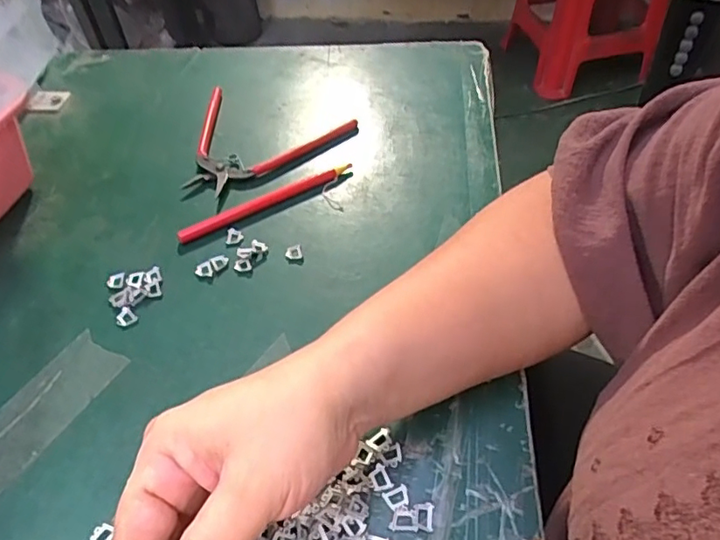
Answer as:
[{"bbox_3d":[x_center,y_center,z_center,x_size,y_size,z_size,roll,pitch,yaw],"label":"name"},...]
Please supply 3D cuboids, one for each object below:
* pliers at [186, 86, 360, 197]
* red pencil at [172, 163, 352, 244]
[{"bbox_3d":[-0.089,-0.103,0.456,0.134,0.010,0.115,17,54,17],"label":"pliers"},{"bbox_3d":[-0.068,-0.052,0.414,0.141,0.008,0.008,-27,54,-17],"label":"red pencil"}]

